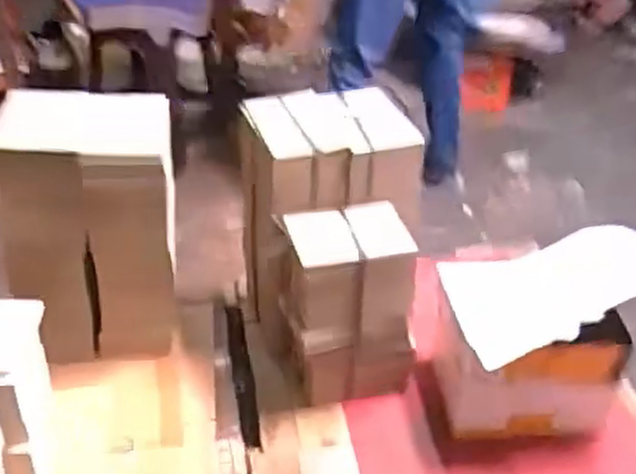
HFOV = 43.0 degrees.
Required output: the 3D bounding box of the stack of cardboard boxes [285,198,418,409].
[{"bbox_3d":[0.061,0.138,1.565,0.235,0.372,0.141,-8,38,-12],"label":"stack of cardboard boxes"}]

